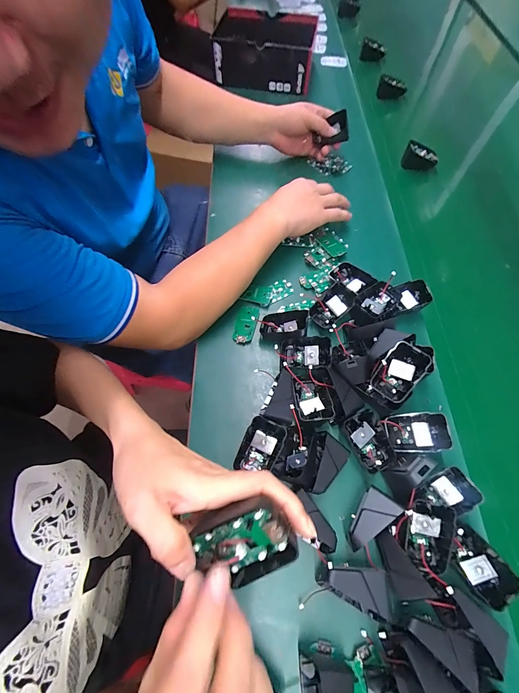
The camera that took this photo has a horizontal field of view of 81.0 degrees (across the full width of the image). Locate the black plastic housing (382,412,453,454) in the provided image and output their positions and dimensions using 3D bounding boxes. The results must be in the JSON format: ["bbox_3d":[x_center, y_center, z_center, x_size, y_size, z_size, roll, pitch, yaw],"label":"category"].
[{"bbox_3d":[0.192,0.106,0.373,0.069,0.021,0.045,-5,65,13],"label":"black plastic housing"}]

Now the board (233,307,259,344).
[{"bbox_3d":[-0.021,-0.033,0.459,0.030,0.007,0.059,10,63,6],"label":"board"}]

